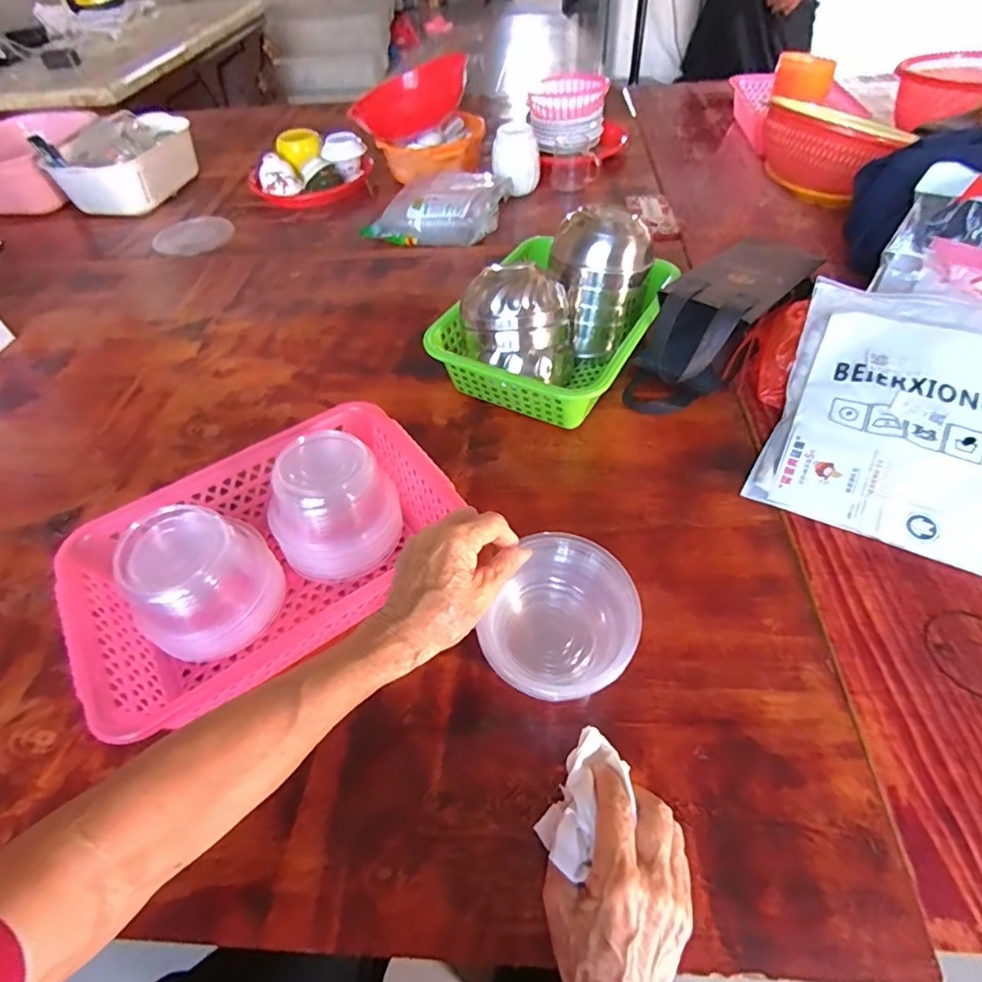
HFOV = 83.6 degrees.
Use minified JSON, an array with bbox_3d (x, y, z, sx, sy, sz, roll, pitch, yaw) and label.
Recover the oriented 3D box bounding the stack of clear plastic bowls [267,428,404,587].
[{"bbox_3d":[-0.143,0.015,0.499,0.110,0.101,0.092,-28,54,-18],"label":"stack of clear plastic bowls"}]

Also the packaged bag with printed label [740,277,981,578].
[{"bbox_3d":[0.417,-0.085,0.555,0.217,0.018,0.302,21,68,21],"label":"packaged bag with printed label"}]

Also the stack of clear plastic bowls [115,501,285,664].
[{"bbox_3d":[-0.244,0.074,0.466,0.091,0.093,0.109,26,57,23],"label":"stack of clear plastic bowls"}]

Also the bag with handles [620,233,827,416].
[{"bbox_3d":[0.296,-0.230,0.682,0.105,0.101,0.359,32,59,27],"label":"bag with handles"}]

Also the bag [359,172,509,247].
[{"bbox_3d":[-0.095,-0.498,0.965,0.239,0.066,0.154,5,51,9],"label":"bag"}]

